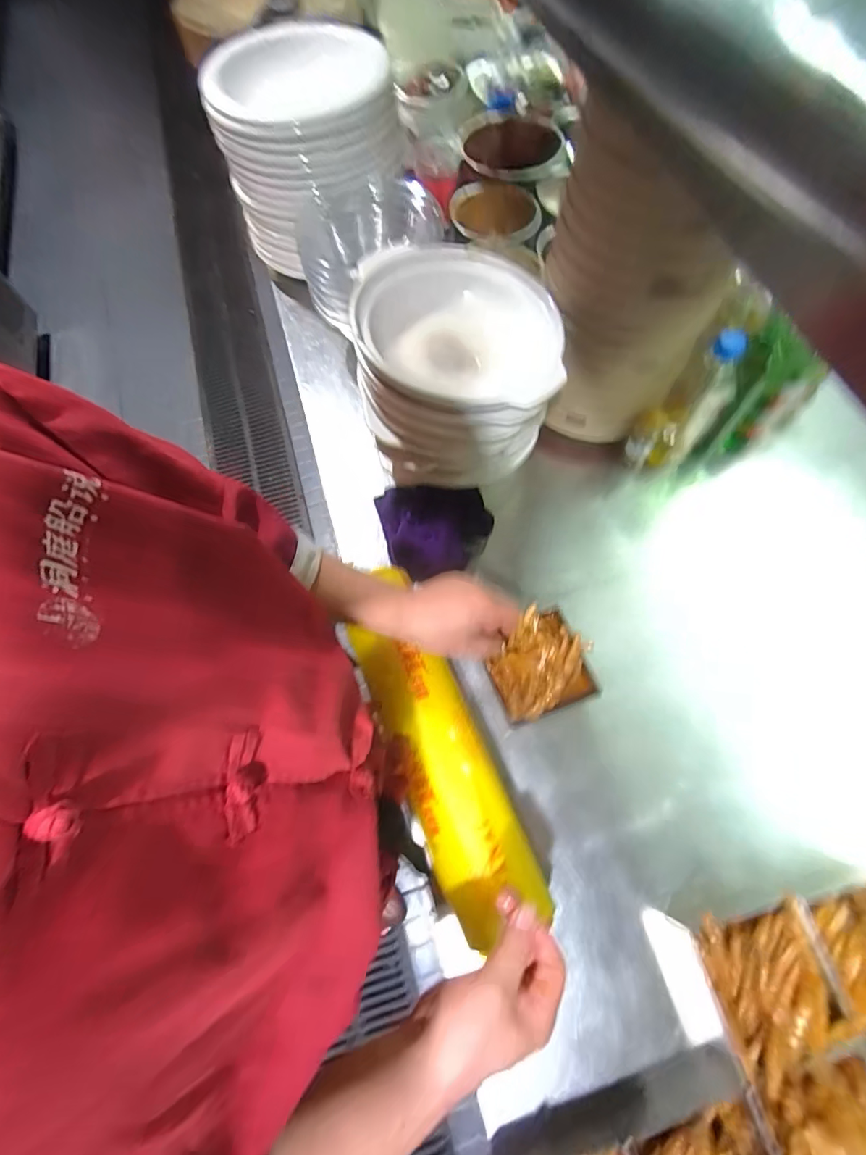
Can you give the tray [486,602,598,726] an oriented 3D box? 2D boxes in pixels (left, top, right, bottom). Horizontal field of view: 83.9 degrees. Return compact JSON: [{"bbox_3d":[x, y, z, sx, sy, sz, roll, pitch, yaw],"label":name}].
[{"bbox_3d":[0.127,0.100,0.581,0.112,0.060,0.119,-19,68,-7],"label":"tray"}]

